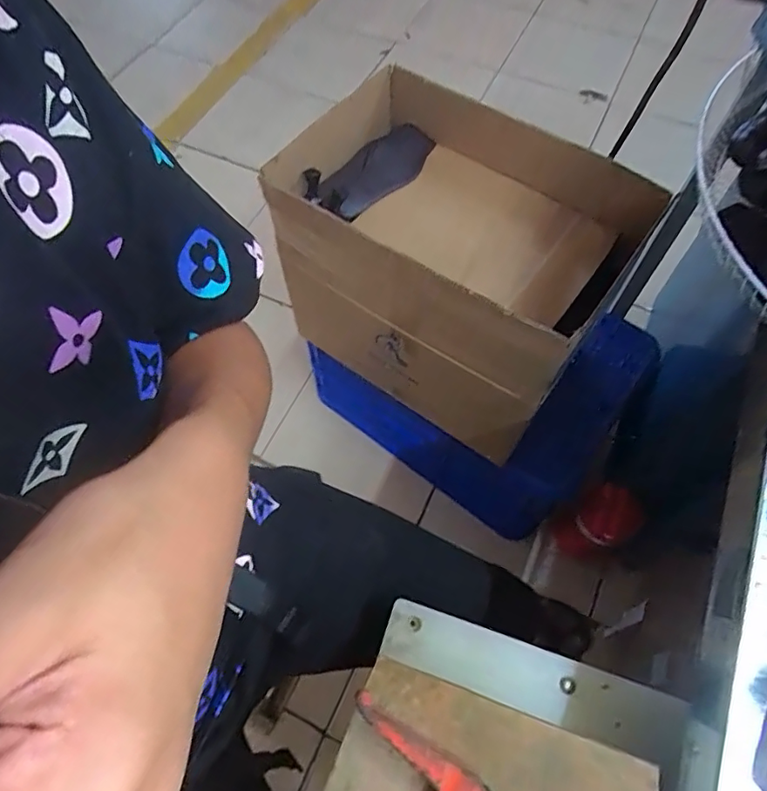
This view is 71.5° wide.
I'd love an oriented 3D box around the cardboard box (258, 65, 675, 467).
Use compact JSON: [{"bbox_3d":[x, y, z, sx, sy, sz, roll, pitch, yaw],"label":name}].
[{"bbox_3d":[0.097,-0.199,0.834,0.455,0.332,0.328,31,67,16],"label":"cardboard box"}]

